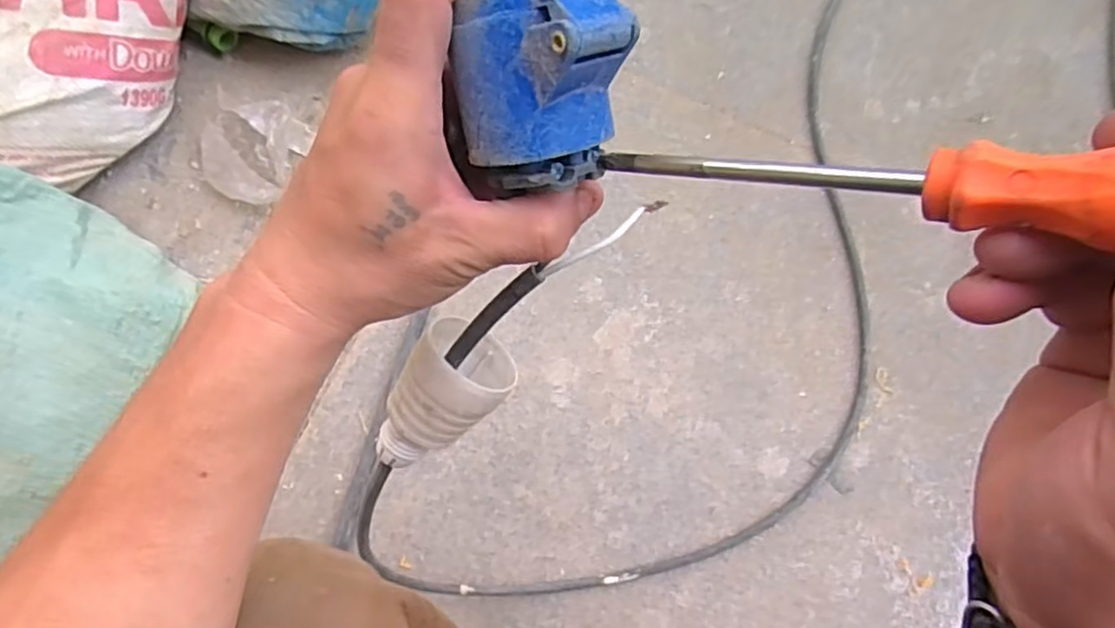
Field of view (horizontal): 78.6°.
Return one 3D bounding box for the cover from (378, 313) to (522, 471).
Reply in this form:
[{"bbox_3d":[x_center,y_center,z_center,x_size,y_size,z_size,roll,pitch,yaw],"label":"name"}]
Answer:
[{"bbox_3d":[-0.054,0.038,0.332,0.047,0.047,0.088,38,119,-3],"label":"cover"}]

